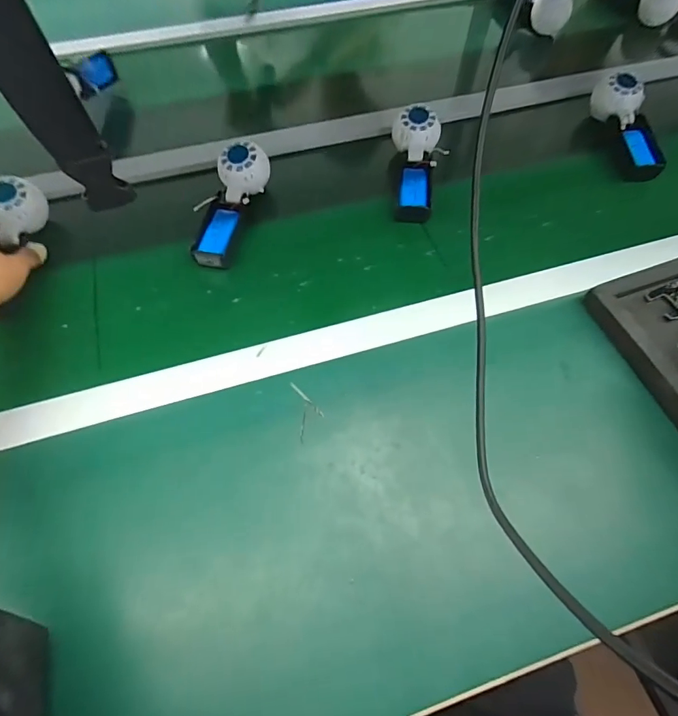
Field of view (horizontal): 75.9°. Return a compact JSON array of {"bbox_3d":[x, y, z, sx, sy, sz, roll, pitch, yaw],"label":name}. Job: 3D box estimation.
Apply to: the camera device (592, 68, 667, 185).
[{"bbox_3d":[0.408,-0.326,0.611,0.052,0.043,0.169,-6,73,-3],"label":"camera device"}]

